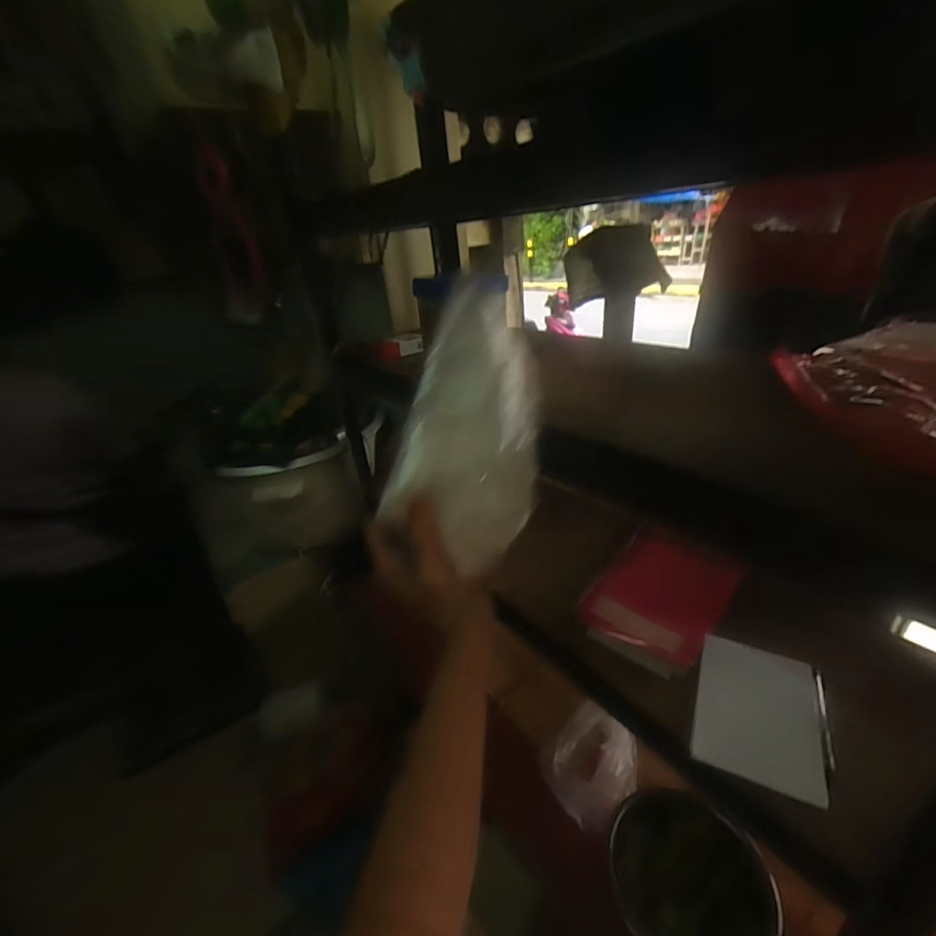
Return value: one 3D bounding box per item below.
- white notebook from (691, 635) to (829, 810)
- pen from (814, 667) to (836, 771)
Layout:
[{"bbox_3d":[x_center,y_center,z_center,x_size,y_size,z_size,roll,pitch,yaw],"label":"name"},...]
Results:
[{"bbox_3d":[0.289,0.240,0.454,0.105,0.013,0.146,10,32,27],"label":"white notebook"},{"bbox_3d":[0.352,0.245,0.449,0.009,0.008,0.115,9,31,26],"label":"pen"}]

